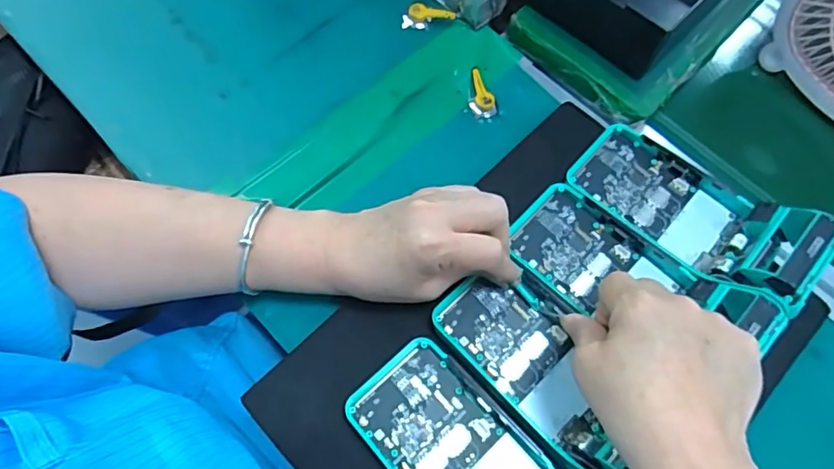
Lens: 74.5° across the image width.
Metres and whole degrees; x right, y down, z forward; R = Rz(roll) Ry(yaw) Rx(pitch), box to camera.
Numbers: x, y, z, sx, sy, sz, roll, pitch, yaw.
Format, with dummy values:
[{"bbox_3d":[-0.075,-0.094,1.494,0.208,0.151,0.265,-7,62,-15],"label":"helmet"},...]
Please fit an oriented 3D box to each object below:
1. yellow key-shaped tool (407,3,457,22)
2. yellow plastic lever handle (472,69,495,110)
[{"bbox_3d":[0.013,-0.198,0.494,0.042,0.012,0.013,11,67,3],"label":"yellow key-shaped tool"},{"bbox_3d":[0.056,-0.126,0.471,0.014,0.006,0.040,-7,67,-4],"label":"yellow plastic lever handle"}]

